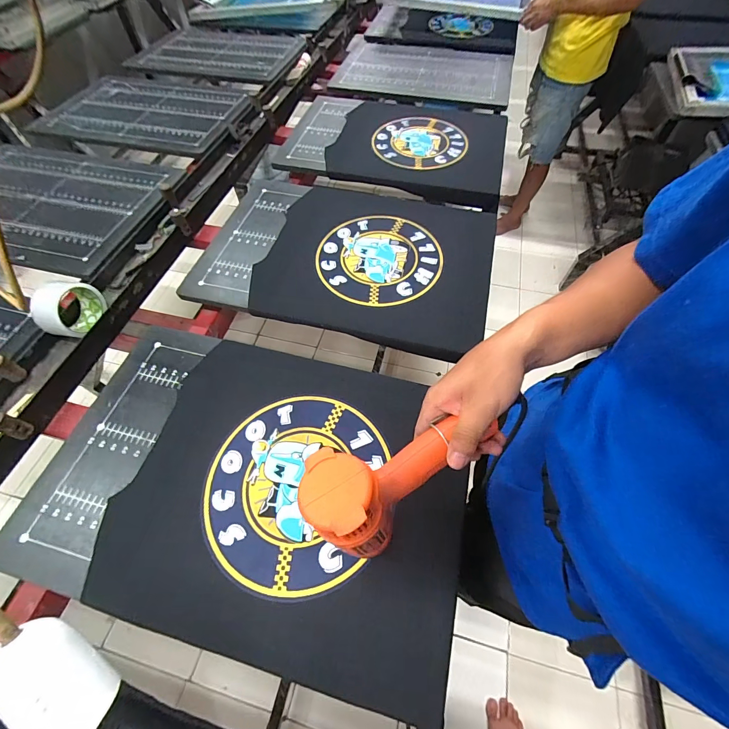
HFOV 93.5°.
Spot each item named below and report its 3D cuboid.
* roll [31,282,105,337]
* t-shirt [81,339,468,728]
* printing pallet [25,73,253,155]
[{"bbox_3d":[-0.531,-0.093,0.611,0.087,0.085,0.096,1,58,3],"label":"roll"},{"bbox_3d":[-0.095,0.173,0.491,0.457,0.036,0.395,12,59,9],"label":"t-shirt"},{"bbox_3d":[-0.701,-0.839,1.109,0.710,0.040,0.431,15,60,11],"label":"printing pallet"}]

